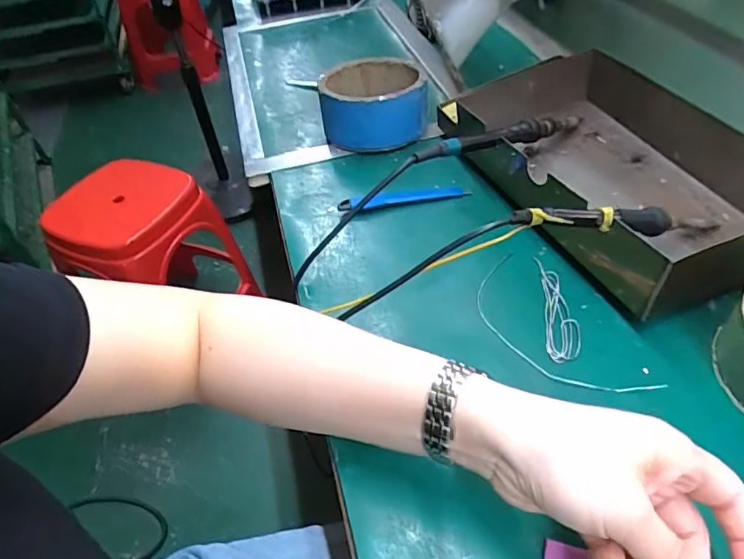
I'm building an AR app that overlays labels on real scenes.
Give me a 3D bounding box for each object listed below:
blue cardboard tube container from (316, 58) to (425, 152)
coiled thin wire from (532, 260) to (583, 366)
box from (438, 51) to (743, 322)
[{"bbox_3d":[0.002,-0.211,0.609,0.124,0.065,0.143,-5,46,3],"label":"blue cardboard tube container"},{"bbox_3d":[0.147,0.023,0.403,0.028,0.009,0.101,2,47,9],"label":"coiled thin wire"},{"bbox_3d":[0.226,-0.110,0.475,0.199,0.076,0.327,-20,47,-11],"label":"box"}]

